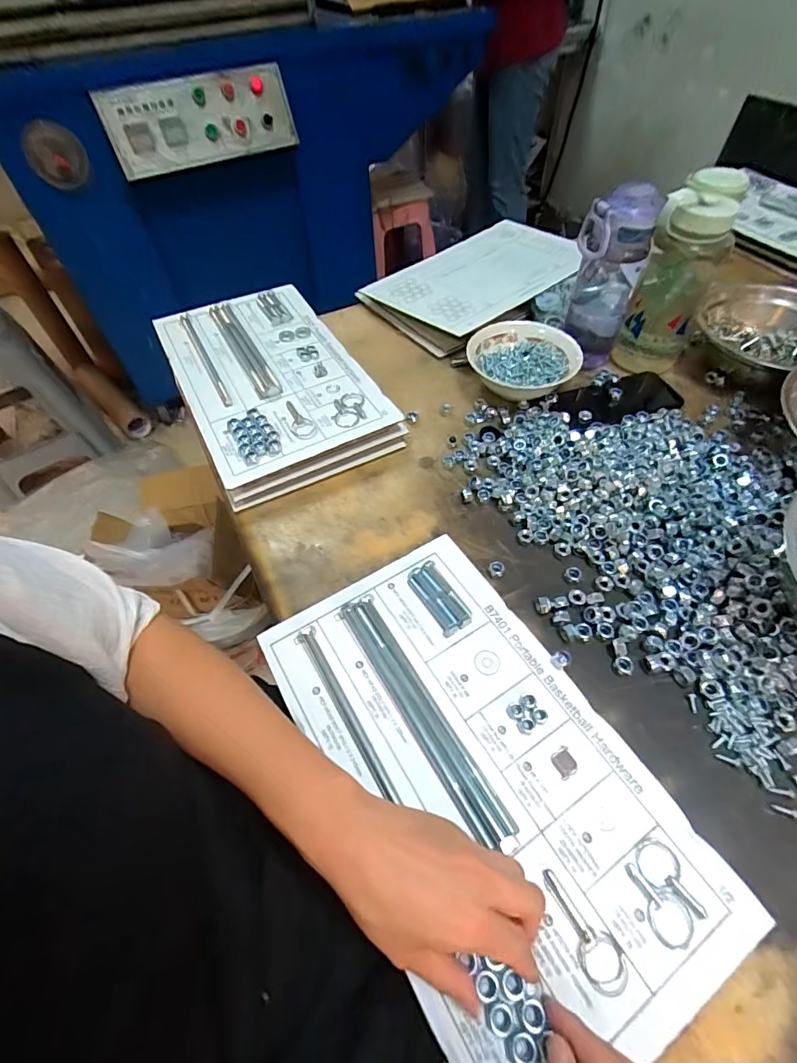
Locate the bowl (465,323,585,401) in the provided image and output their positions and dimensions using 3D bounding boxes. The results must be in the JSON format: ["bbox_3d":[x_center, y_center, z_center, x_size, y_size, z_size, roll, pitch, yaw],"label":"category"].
[{"bbox_3d":[0.167,-0.228,0.631,0.145,0.054,0.142,9,55,9],"label":"bowl"}]

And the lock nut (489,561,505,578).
[{"bbox_3d":[0.101,0.039,0.472,0.015,0.011,0.014,-1,54,2],"label":"lock nut"}]

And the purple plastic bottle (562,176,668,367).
[{"bbox_3d":[0.265,-0.322,0.598,0.079,0.202,0.075,19,57,16],"label":"purple plastic bottle"}]

